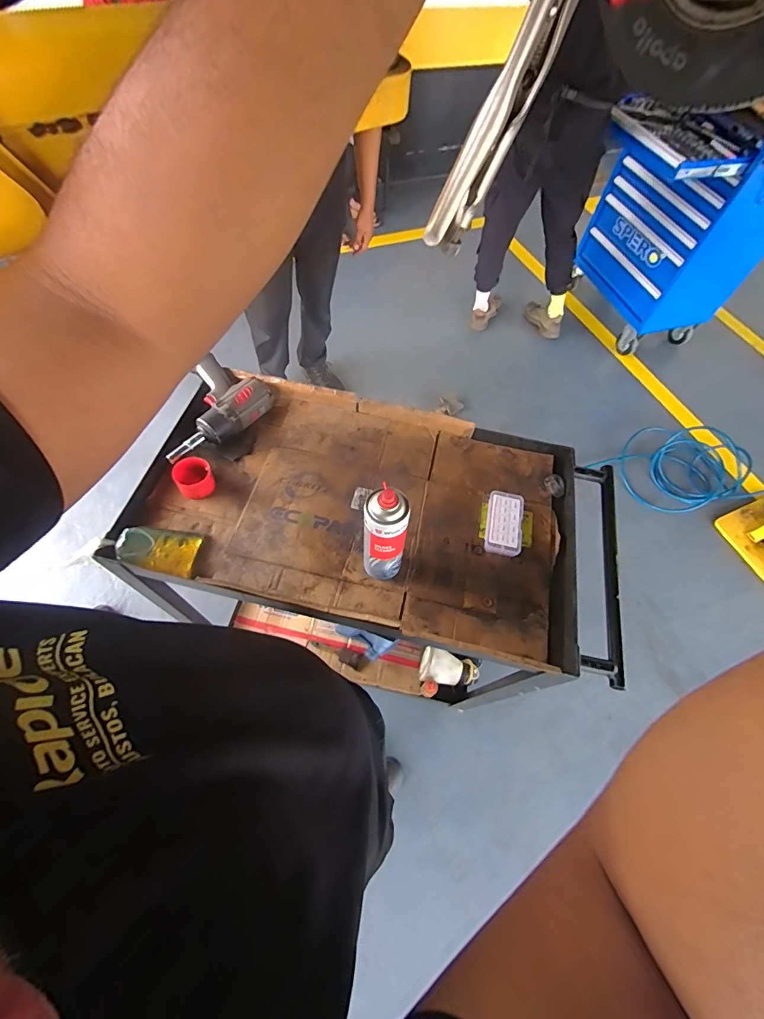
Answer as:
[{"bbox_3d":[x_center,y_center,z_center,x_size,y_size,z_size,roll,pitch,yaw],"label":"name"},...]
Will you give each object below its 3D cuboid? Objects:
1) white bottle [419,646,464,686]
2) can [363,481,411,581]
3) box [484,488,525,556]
[{"bbox_3d":[0.185,0.503,1.316,0.129,0.091,0.089,11,84,-5],"label":"white bottle"},{"bbox_3d":[0.003,0.045,0.649,0.062,0.221,0.059,2,61,-3],"label":"can"},{"bbox_3d":[0.233,0.024,0.794,0.076,0.027,0.130,13,61,5],"label":"box"}]

